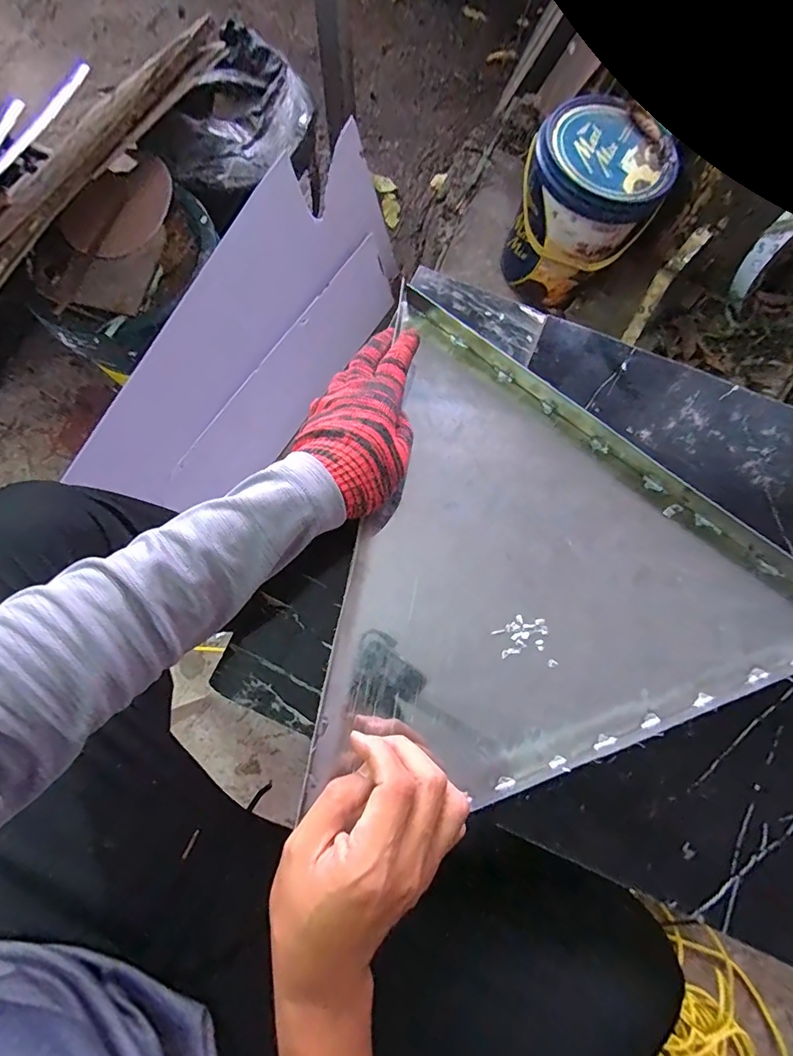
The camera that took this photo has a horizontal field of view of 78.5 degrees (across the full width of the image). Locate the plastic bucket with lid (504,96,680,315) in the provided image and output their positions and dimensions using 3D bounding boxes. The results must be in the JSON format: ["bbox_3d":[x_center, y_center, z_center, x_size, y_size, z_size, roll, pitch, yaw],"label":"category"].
[{"bbox_3d":[0.330,-0.568,0.876,0.226,0.214,0.232,39,79,8],"label":"plastic bucket with lid"}]

